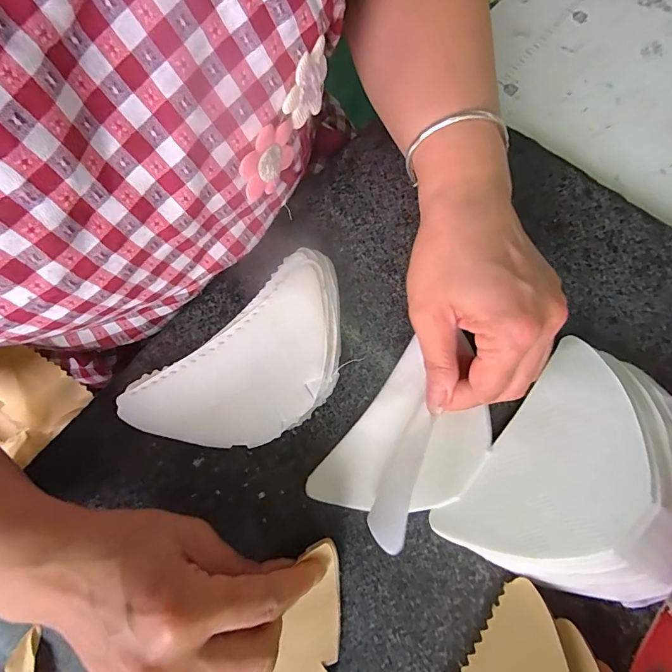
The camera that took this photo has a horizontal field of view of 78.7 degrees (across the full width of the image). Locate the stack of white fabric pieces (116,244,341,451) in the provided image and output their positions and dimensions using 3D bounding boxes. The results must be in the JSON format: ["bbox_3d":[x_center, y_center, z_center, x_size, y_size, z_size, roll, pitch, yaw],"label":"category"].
[{"bbox_3d":[-0.051,0.021,0.273,0.159,0.018,0.087,-40,78,-8],"label":"stack of white fabric pieces"}]

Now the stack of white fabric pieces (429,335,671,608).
[{"bbox_3d":[0.150,0.086,0.233,0.113,0.031,0.146,39,80,11],"label":"stack of white fabric pieces"}]

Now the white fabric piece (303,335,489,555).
[{"bbox_3d":[0.044,0.070,0.245,0.075,0.037,0.108,37,79,10],"label":"white fabric piece"}]

